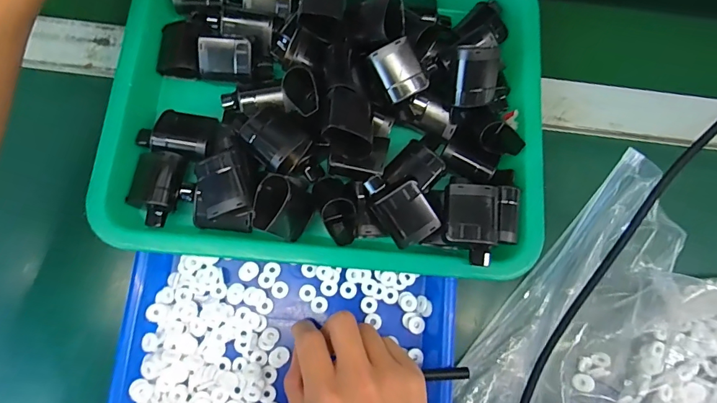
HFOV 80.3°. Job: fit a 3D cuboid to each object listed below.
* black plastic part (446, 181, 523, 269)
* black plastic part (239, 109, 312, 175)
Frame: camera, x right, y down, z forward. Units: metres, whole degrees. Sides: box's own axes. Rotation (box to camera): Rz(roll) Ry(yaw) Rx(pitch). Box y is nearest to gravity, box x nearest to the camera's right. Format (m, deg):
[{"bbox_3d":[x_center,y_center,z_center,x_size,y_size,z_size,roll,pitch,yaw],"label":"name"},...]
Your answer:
[{"bbox_3d":[0.090,0.015,0.303,0.055,0.026,0.056,6,78,0],"label":"black plastic part"},{"bbox_3d":[-0.061,-0.043,0.308,0.043,0.028,0.033,38,80,6],"label":"black plastic part"}]

